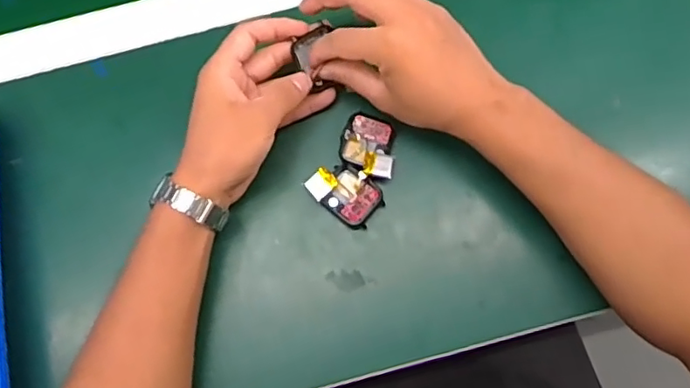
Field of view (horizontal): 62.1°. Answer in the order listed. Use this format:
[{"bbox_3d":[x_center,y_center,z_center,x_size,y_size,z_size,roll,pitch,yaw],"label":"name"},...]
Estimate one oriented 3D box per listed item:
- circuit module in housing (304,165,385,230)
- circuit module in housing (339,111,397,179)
[{"bbox_3d":[0.001,-0.001,0.439,0.053,0.011,0.038,37,82,8],"label":"circuit module in housing"},{"bbox_3d":[0.019,-0.039,0.443,0.041,0.015,0.050,12,79,4],"label":"circuit module in housing"}]

